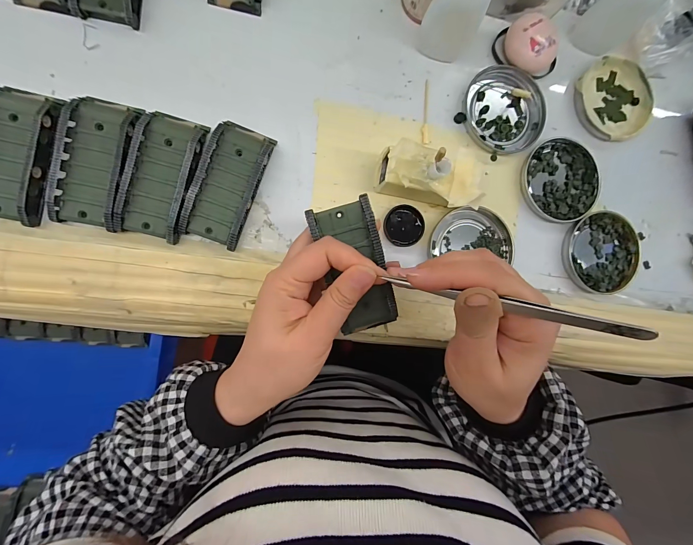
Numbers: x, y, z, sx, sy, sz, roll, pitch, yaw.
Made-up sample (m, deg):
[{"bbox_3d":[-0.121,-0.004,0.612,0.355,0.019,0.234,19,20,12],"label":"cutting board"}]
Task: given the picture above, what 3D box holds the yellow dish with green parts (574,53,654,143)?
[{"bbox_3d":[0.264,-0.171,0.307,0.078,0.009,0.077,0,88,-9],"label":"yellow dish with green parts"}]

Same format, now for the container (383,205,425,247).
[{"bbox_3d":[0.050,-0.041,0.275,0.034,0.007,0.035,0,90,-10],"label":"container"}]

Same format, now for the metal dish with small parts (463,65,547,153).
[{"bbox_3d":[0.147,-0.152,0.291,0.078,0.008,0.073,0,90,-10],"label":"metal dish with small parts"}]

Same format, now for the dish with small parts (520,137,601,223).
[{"bbox_3d":[0.205,-0.088,0.298,0.077,0.009,0.078,0,90,-10],"label":"dish with small parts"}]

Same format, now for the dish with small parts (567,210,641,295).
[{"bbox_3d":[0.252,-0.019,0.306,0.075,0.009,0.078,0,90,-10],"label":"dish with small parts"}]

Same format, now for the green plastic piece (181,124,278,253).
[{"bbox_3d":[-0.093,-0.071,0.246,0.045,0.018,0.095,21,87,-9],"label":"green plastic piece"}]

